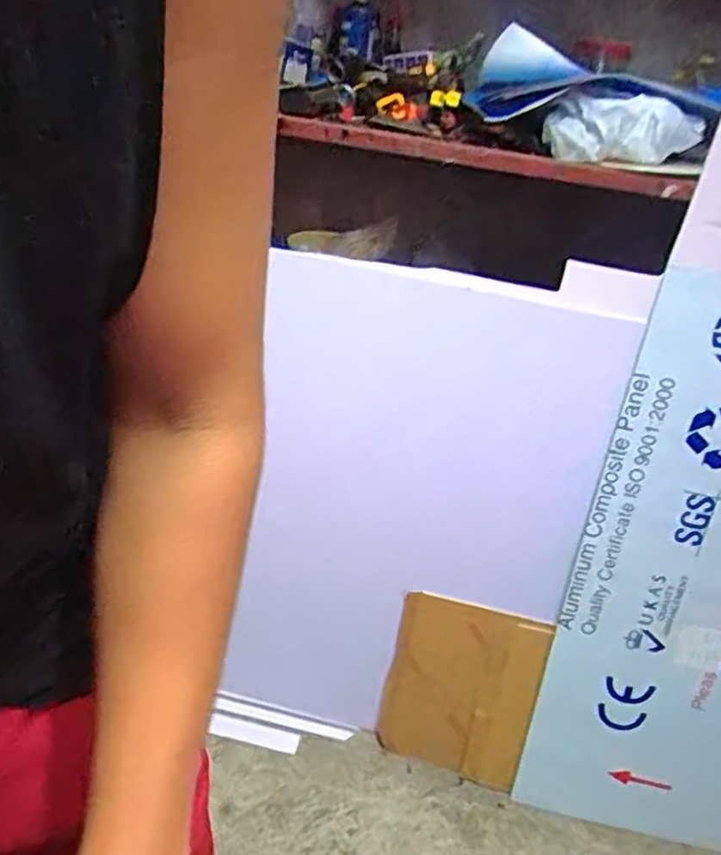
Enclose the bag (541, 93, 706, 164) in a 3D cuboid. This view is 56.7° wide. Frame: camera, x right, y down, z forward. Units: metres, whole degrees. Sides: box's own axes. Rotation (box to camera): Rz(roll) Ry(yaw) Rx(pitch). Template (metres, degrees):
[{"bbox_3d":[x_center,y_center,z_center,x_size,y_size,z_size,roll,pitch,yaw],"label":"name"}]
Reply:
[{"bbox_3d":[0.385,-0.439,0.989,0.225,0.088,0.067,13,30,6],"label":"bag"}]

